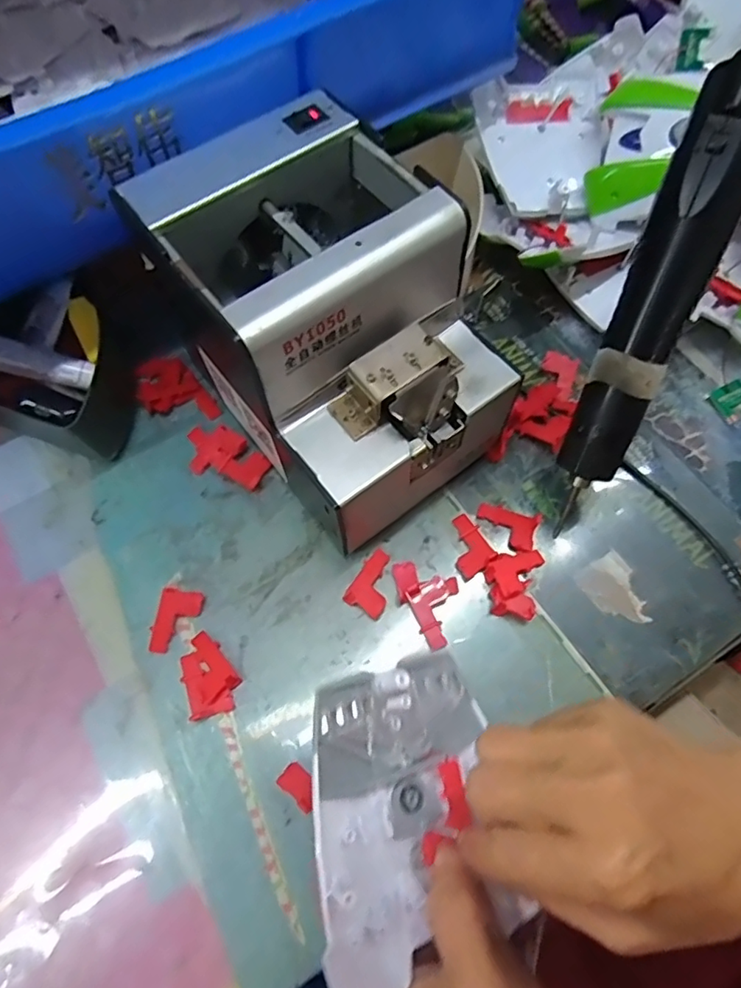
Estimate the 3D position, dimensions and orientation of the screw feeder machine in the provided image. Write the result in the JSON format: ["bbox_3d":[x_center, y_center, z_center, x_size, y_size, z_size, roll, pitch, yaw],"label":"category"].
[{"bbox_3d":[-0.019,-0.086,0.310,0.123,0.147,0.174,-36,70,-13],"label":"screw feeder machine"}]

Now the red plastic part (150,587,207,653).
[{"bbox_3d":[-0.112,0.073,0.315,0.020,0.012,0.037,10,67,6],"label":"red plastic part"}]

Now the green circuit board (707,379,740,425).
[{"bbox_3d":[0.247,-0.063,0.371,0.025,0.007,0.024,-25,68,-9],"label":"green circuit board"}]

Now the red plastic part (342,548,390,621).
[{"bbox_3d":[0.003,0.052,0.326,0.023,0.007,0.038,27,70,13],"label":"red plastic part"}]

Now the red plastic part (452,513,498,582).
[{"bbox_3d":[0.059,0.030,0.334,0.025,0.009,0.037,-27,68,-10],"label":"red plastic part"}]

